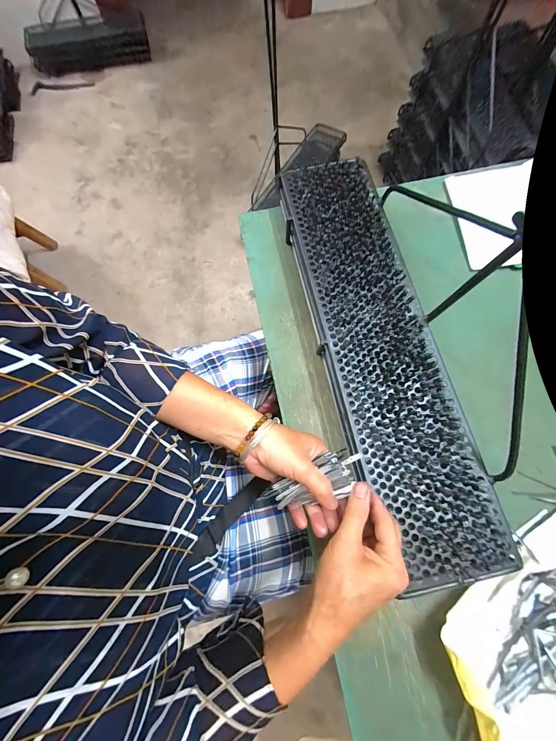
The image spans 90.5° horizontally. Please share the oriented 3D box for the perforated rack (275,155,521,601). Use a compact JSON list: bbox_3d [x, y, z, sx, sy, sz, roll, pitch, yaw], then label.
[{"bbox_3d":[0.137,-0.044,0.373,0.152,0.030,0.575,-13,75,-4],"label":"perforated rack"}]

